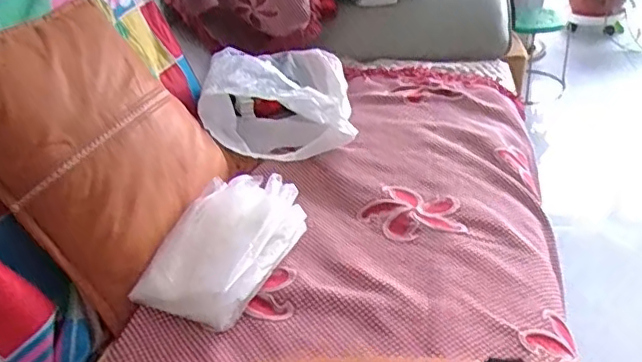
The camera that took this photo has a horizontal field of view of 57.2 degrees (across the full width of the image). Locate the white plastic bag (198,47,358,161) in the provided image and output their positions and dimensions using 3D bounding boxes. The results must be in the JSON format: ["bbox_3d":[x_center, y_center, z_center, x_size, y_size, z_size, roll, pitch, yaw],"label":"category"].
[{"bbox_3d":[-0.080,-0.165,1.113,0.261,0.123,0.292,-6,34,0],"label":"white plastic bag"}]

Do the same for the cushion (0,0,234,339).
[{"bbox_3d":[-0.333,-0.065,0.818,0.088,0.393,0.317,-24,24,42],"label":"cushion"}]

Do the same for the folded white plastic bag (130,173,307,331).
[{"bbox_3d":[-0.138,0.083,0.799,0.150,0.079,0.229,12,38,25],"label":"folded white plastic bag"}]

